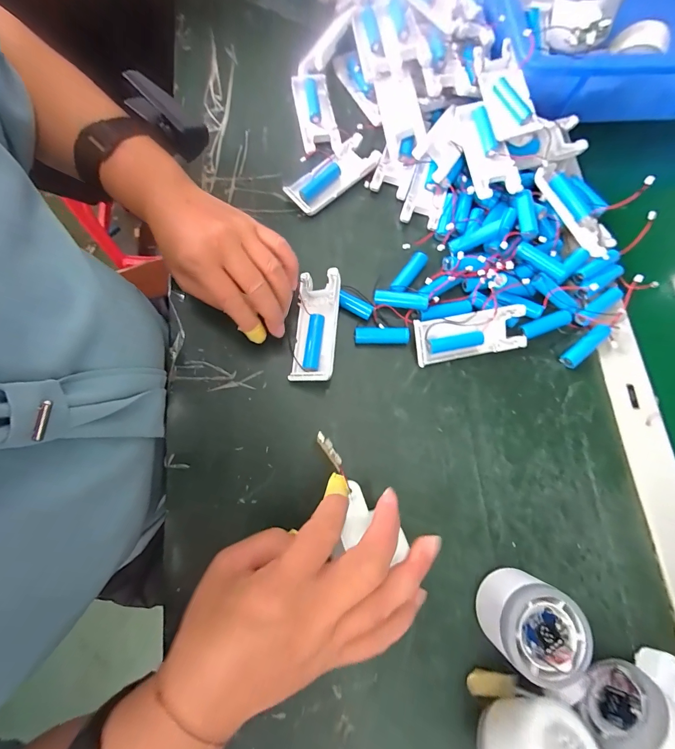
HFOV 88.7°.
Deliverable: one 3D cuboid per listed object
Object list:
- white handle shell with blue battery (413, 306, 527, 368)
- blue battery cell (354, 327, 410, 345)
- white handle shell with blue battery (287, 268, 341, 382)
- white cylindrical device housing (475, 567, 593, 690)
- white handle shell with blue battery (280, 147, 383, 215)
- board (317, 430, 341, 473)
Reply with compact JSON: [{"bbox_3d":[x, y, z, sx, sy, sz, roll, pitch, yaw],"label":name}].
[{"bbox_3d":[0.122,-0.037,0.324,0.101,0.020,0.039,-9,101,-5],"label":"white handle shell with blue battery"},{"bbox_3d":[0.042,-0.036,0.328,0.052,0.012,0.015,2,76,-1],"label":"blue battery cell"},{"bbox_3d":[-0.019,-0.044,0.321,0.040,0.019,0.103,0,78,20],"label":"white handle shell with blue battery"},{"bbox_3d":[0.140,0.181,0.255,0.057,0.050,0.058,0,76,-1],"label":"white cylindrical device housing"},{"bbox_3d":[-0.006,-0.211,0.367,0.099,0.017,0.043,-40,80,-10],"label":"white handle shell with blue battery"},{"bbox_3d":[-0.006,0.057,0.258,0.009,0.006,0.032,-32,91,-9],"label":"board"}]

